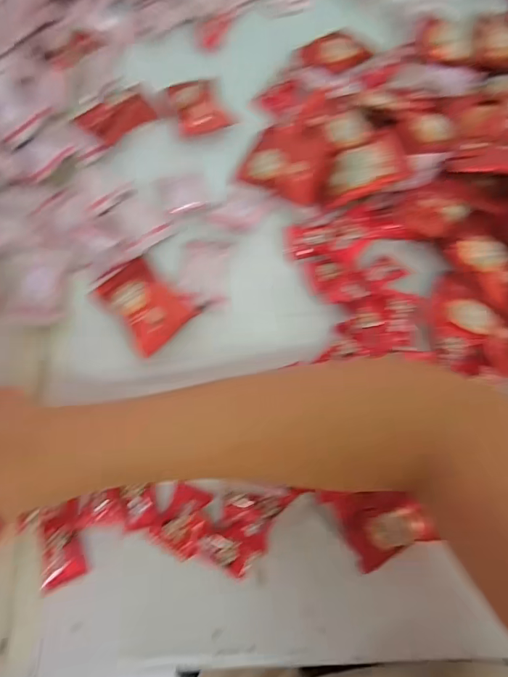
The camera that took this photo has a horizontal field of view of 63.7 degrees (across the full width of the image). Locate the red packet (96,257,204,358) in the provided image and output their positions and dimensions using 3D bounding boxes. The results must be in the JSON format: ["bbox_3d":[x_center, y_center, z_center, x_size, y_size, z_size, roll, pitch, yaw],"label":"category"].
[{"bbox_3d":[-0.087,-0.029,0.318,0.075,0.016,0.052,42,78,13],"label":"red packet"}]

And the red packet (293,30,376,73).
[{"bbox_3d":[0.078,-0.275,0.391,0.068,0.008,0.039,-23,73,-6],"label":"red packet"}]

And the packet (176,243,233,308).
[{"bbox_3d":[-0.038,-0.051,0.324,0.037,0.004,0.052,6,83,-14],"label":"packet"}]

